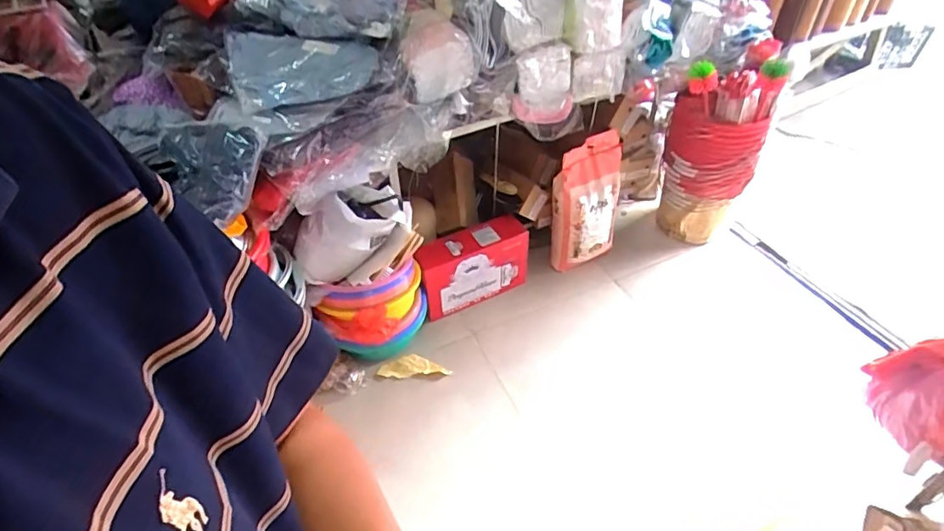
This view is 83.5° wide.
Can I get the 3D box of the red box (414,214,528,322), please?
[{"bbox_3d":[0.008,0.012,1.918,0.420,0.259,0.132,-18,45,-17],"label":"red box"}]

